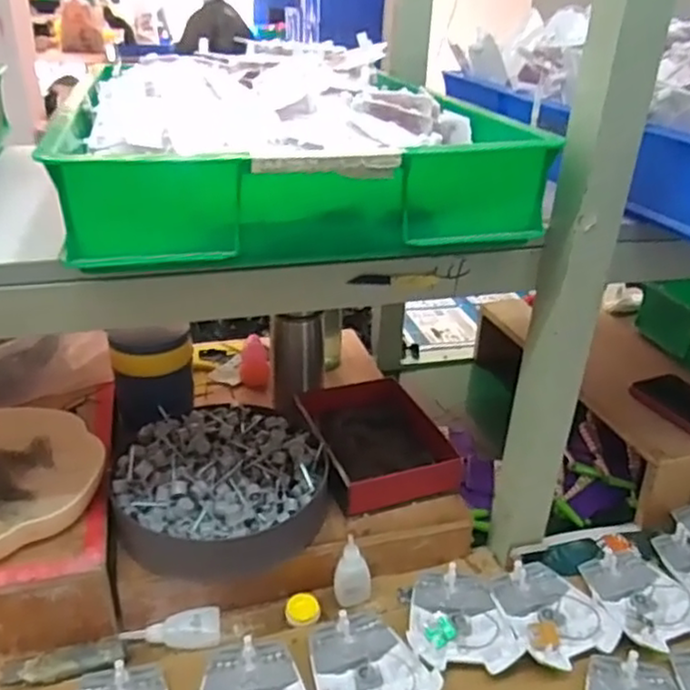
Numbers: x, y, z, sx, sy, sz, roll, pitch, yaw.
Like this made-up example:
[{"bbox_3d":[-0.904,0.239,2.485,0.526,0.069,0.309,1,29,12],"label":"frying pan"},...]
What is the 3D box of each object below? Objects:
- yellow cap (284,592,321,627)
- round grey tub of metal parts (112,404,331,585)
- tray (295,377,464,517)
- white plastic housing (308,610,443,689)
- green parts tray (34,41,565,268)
[{"bbox_3d":[-0.040,0.251,0.649,0.033,0.010,0.034,3,30,-2],"label":"yellow cap"},{"bbox_3d":[-0.119,0.138,0.695,0.197,0.061,0.193,3,30,-2],"label":"round grey tub of metal parts"},{"bbox_3d":[0.037,0.109,0.772,0.140,0.047,0.180,-7,31,-17],"label":"tray"},{"bbox_3d":[0.022,0.275,0.586,0.097,0.017,0.110,-5,31,-15],"label":"white plastic housing"},{"bbox_3d":[-0.054,-0.166,0.576,0.343,0.092,0.289,-6,31,-16],"label":"green parts tray"}]

